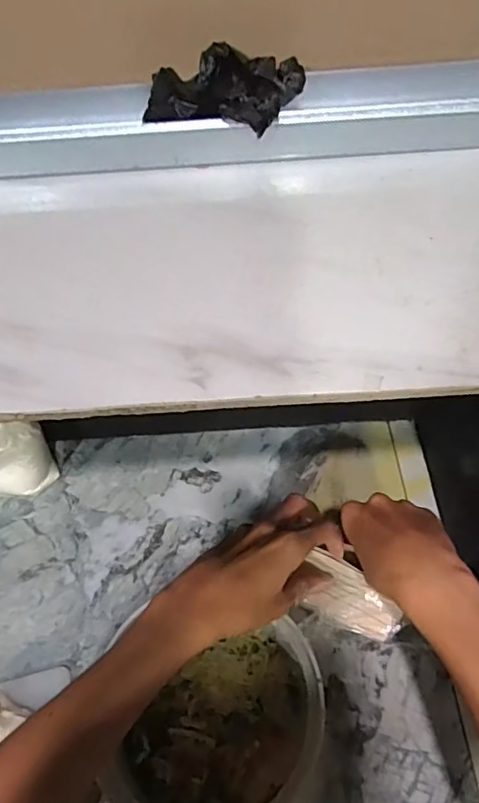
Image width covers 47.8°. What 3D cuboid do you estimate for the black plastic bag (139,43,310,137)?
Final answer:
[{"bbox_3d":[-0.013,-0.248,0.420,0.116,0.039,0.065,11,56,12],"label":"black plastic bag"}]

